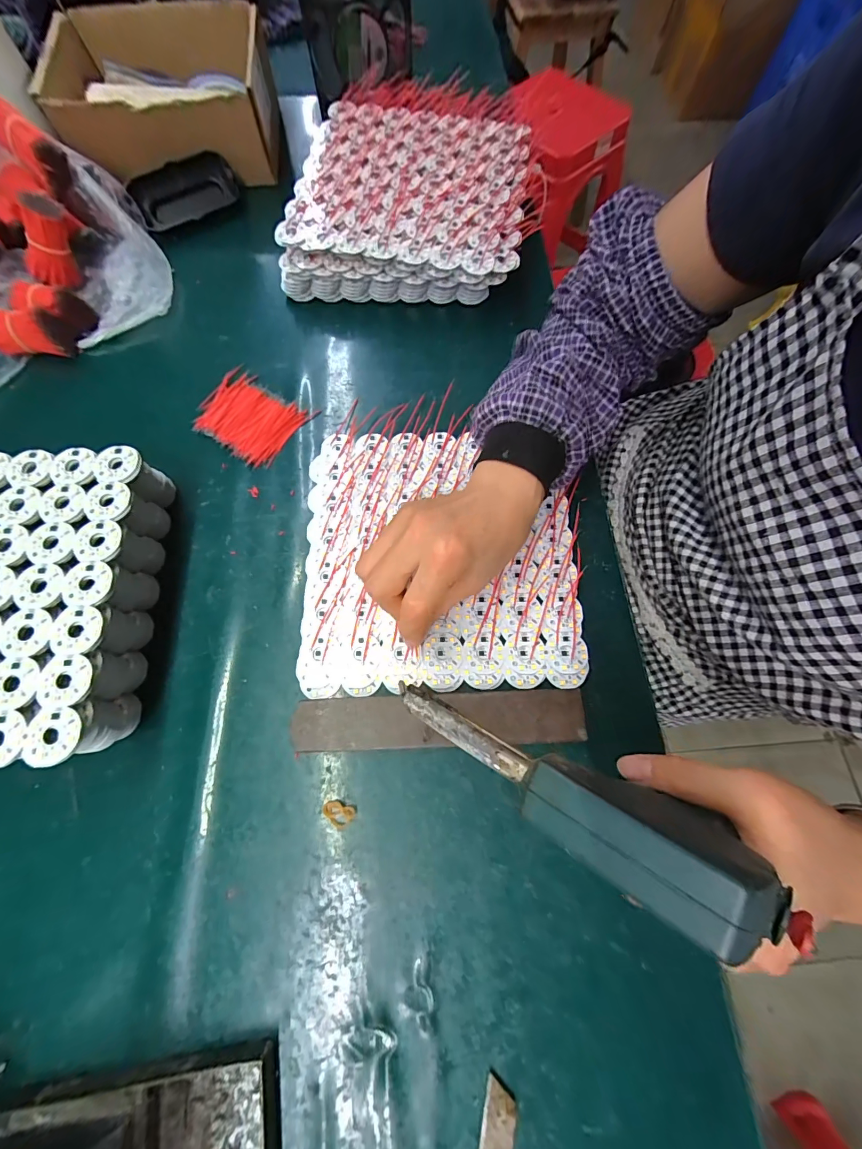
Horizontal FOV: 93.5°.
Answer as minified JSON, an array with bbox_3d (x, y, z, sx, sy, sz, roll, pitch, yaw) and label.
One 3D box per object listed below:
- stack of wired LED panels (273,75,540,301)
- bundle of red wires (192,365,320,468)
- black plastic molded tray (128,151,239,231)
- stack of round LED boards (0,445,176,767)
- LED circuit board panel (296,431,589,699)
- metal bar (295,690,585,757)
[{"bbox_3d":[-0.015,-0.414,0.445,0.249,0.074,0.254,6,71,2],"label":"stack of wired LED panels"},{"bbox_3d":[-0.174,-0.151,0.387,0.097,0.009,0.076,32,74,10],"label":"bundle of red wires"},{"bbox_3d":[-0.280,-0.436,0.467,0.111,0.021,0.050,-28,113,-8],"label":"black plastic molded tray"},{"bbox_3d":[-0.315,0.021,0.293,0.206,0.069,0.211,-4,71,-1],"label":"stack of round LED boards"},{"bbox_3d":[0.005,-0.022,0.335,0.216,0.008,0.224,-2,71,-1],"label":"LED circuit board panel"},{"bbox_3d":[0.006,0.104,0.287,0.199,0.016,0.041,-1,71,0],"label":"metal bar"}]

